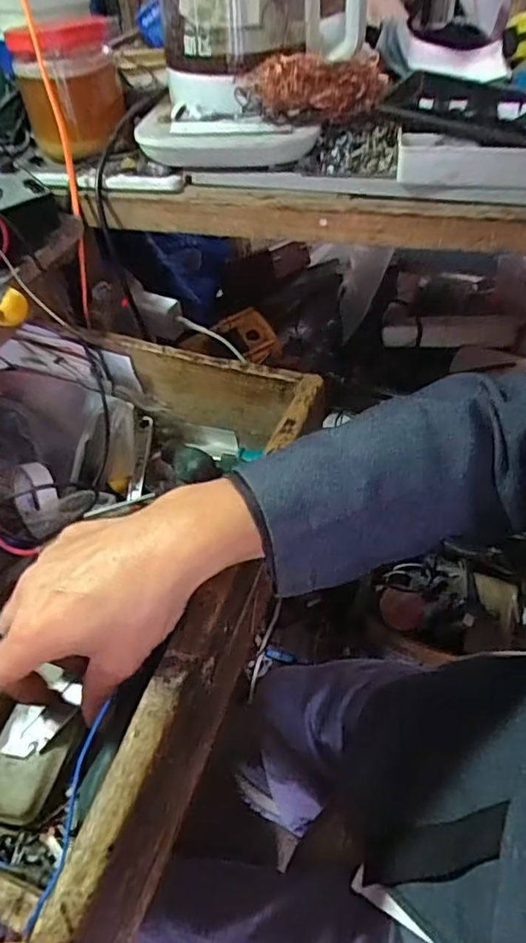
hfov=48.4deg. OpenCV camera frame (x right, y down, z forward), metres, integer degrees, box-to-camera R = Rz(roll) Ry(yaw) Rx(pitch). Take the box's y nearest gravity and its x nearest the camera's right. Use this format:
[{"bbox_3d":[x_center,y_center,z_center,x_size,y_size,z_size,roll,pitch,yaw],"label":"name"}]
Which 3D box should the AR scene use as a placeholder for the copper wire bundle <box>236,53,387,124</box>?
[{"bbox_3d":[0.049,-0.334,0.507,0.129,0.048,0.042,-14,47,-10],"label":"copper wire bundle"}]

